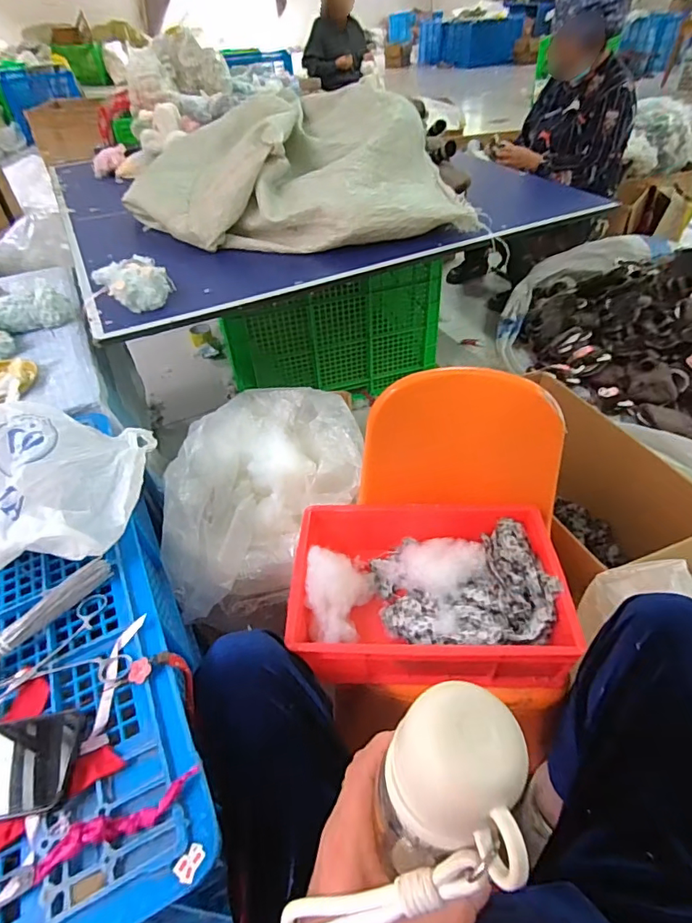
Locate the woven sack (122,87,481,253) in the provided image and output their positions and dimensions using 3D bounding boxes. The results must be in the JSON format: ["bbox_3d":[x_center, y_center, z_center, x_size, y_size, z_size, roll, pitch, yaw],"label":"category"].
[{"bbox_3d":[-0.132,-0.781,1.256,0.920,0.219,0.561,4,46,8],"label":"woven sack"}]

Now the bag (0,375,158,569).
[{"bbox_3d":[-0.397,0.008,0.575,0.241,0.138,0.285,-7,45,-3],"label":"bag"}]

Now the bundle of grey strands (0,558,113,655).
[{"bbox_3d":[-0.366,0.197,0.503,0.028,0.023,0.254,27,52,27],"label":"bundle of grey strands"}]

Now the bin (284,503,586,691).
[{"bbox_3d":[0.111,0.175,0.694,0.359,0.096,0.259,0,45,3],"label":"bin"}]

